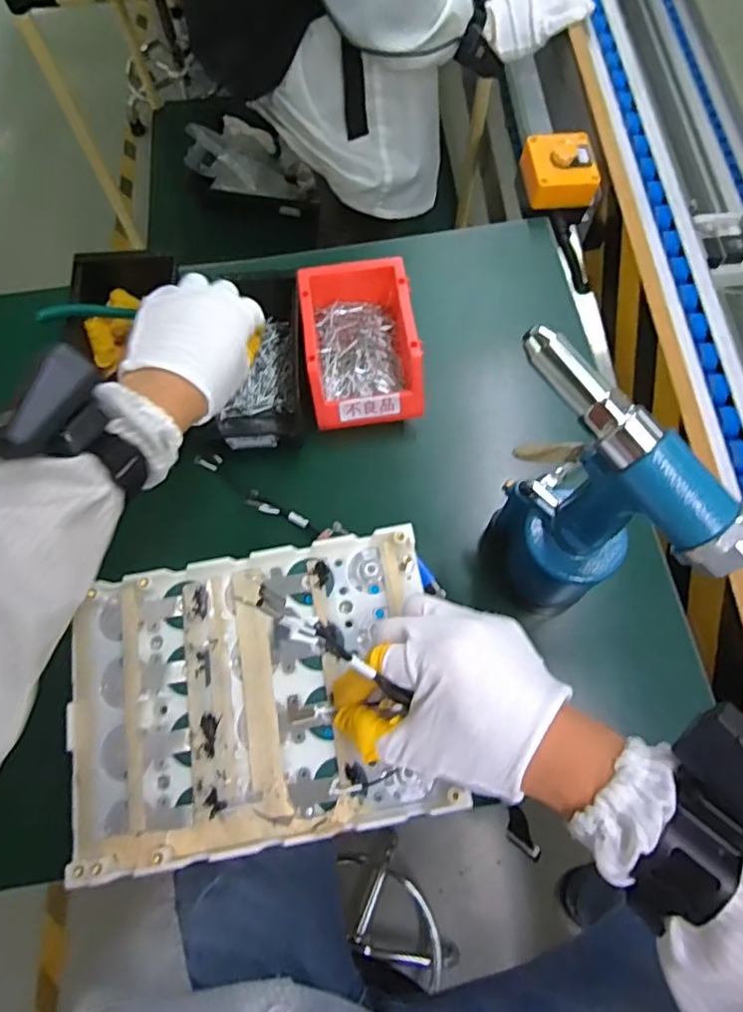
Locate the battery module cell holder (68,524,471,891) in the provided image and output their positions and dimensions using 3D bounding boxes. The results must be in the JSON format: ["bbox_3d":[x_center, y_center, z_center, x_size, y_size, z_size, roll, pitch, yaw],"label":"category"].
[{"bbox_3d":[-0.075,0.118,0.369,0.227,0.017,0.176,-9,70,-2],"label":"battery module cell holder"}]

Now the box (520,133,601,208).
[{"bbox_3d":[0.223,-0.400,0.691,0.082,0.043,0.090,-4,70,0],"label":"box"}]

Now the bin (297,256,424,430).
[{"bbox_3d":[-0.012,-0.166,0.590,0.114,0.069,0.169,-8,70,-1],"label":"bin"}]

